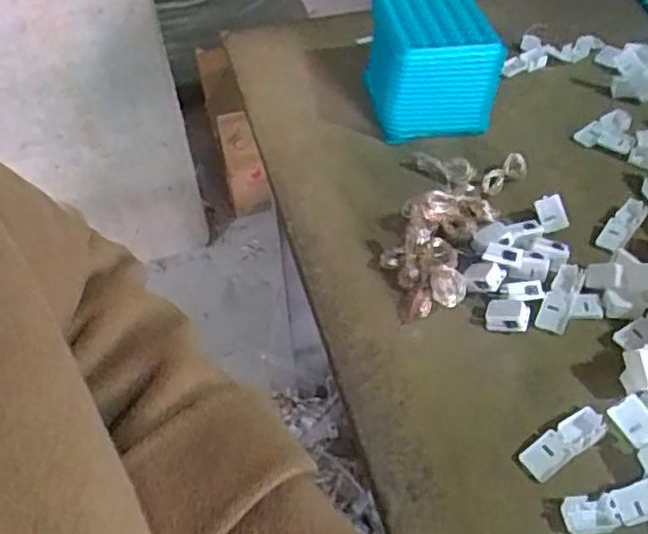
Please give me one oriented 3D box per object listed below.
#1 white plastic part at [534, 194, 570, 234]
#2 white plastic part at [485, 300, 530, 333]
[{"bbox_3d":[0.170,-0.040,0.485,0.021,0.027,0.009,-24,7,10],"label":"white plastic part"},{"bbox_3d":[0.122,0.033,0.431,0.026,0.013,0.021,4,66,32],"label":"white plastic part"}]

